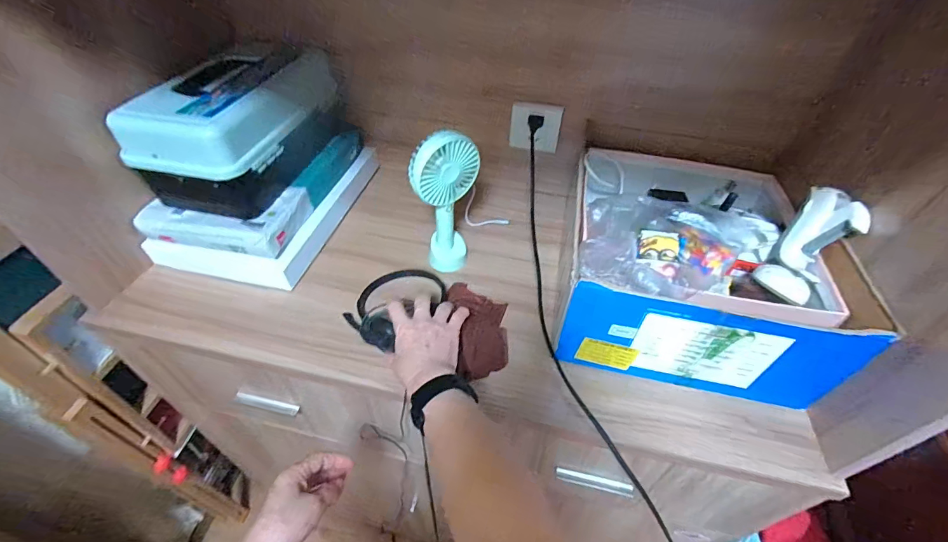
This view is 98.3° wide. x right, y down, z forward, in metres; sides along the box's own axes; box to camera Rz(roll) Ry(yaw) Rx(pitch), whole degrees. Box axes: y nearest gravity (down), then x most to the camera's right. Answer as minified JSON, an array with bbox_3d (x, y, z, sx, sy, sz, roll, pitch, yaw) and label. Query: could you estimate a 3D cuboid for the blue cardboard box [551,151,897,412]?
[{"bbox_3d":[0.295,-0.023,0.582,0.320,0.151,0.332,9,46,7],"label":"blue cardboard box"}]

